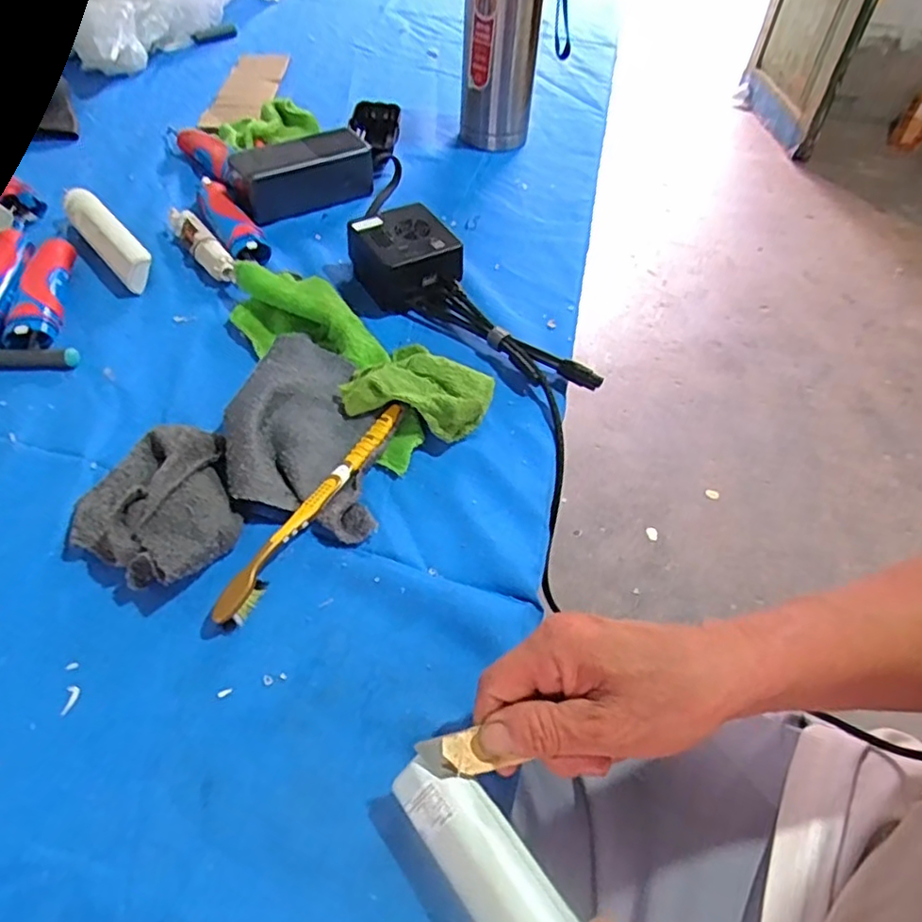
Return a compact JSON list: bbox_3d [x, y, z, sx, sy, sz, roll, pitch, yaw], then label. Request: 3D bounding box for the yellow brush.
[{"bbox_3d":[-0.090,0.026,0.408,0.017,0.017,0.180,24,54,15],"label":"yellow brush"}]

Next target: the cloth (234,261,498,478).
[{"bbox_3d":[-0.091,-0.080,0.482,0.235,0.033,0.098,30,56,18],"label":"cloth"}]

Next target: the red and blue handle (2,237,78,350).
[{"bbox_3d":[-0.333,-0.139,0.518,0.036,0.024,0.128,-5,52,-8],"label":"red and blue handle"}]

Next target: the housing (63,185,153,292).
[{"bbox_3d":[-0.311,-0.196,0.561,0.027,0.029,0.145,-34,61,-27],"label":"housing"}]

